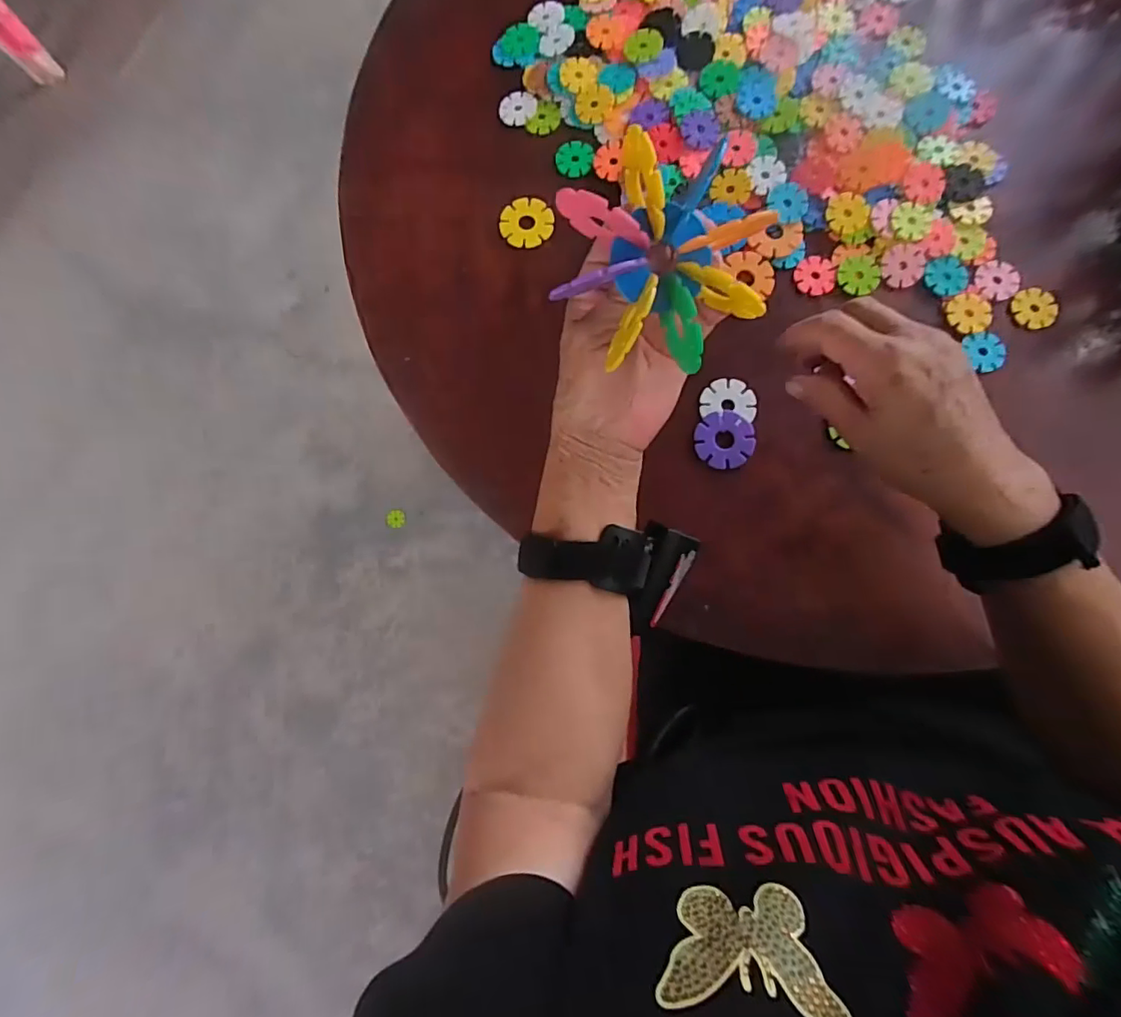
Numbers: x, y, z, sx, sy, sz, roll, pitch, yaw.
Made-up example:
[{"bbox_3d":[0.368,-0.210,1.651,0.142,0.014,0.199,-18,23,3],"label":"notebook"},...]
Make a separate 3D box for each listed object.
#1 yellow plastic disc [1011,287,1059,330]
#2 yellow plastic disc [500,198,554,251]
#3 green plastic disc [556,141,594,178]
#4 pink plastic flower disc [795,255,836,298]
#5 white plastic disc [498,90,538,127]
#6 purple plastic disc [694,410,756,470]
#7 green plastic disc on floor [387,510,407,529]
[{"bbox_3d":[0.360,-0.152,0.402,0.029,0.005,0.031,-4,75,16],"label":"yellow plastic disc"},{"bbox_3d":[-0.027,-0.234,0.434,0.044,0.005,0.043,-1,80,3],"label":"yellow plastic disc"},{"bbox_3d":[0.012,-0.291,0.441,0.031,0.006,0.032,-1,80,3],"label":"green plastic disc"},{"bbox_3d":[0.199,-0.182,0.415,0.029,0.004,0.032,-7,80,10],"label":"pink plastic flower disc"},{"bbox_3d":[-0.038,-0.343,0.451,0.028,0.004,0.031,31,83,8],"label":"white plastic disc"},{"bbox_3d":[0.122,-0.052,0.395,0.042,0.006,0.042,-1,80,3],"label":"purple plastic disc"},{"bbox_3d":[-0.299,0.019,0.966,0.035,0.004,0.033,0,82,-2],"label":"green plastic disc on floor"}]

